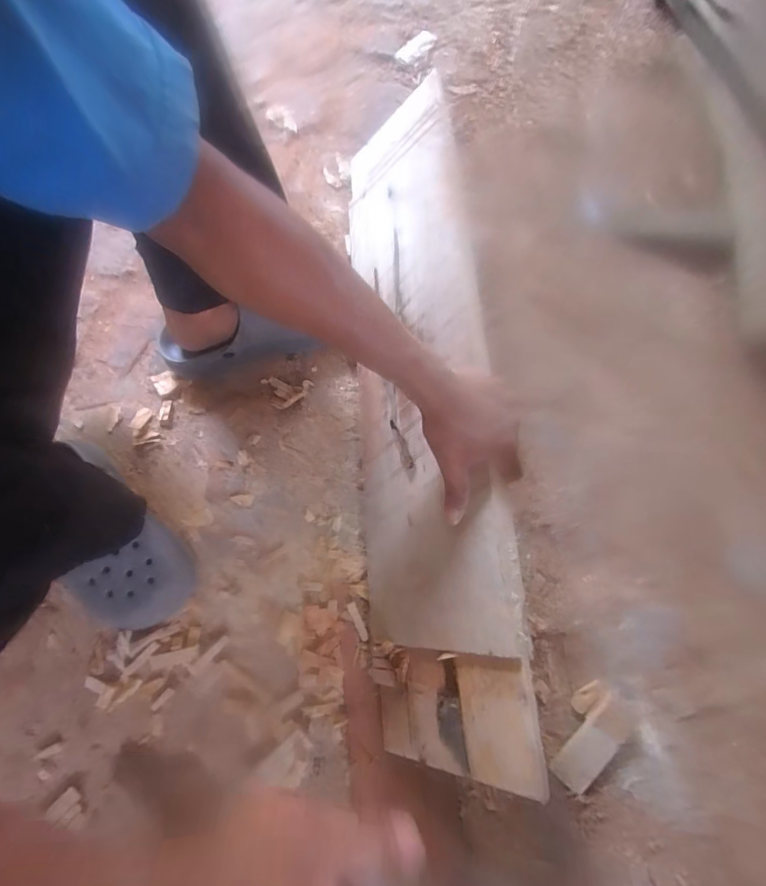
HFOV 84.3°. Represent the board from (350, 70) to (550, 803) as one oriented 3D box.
[{"bbox_3d":[0.036,-0.087,0.507,0.194,0.026,0.802,-20,66,40],"label":"board"}]

